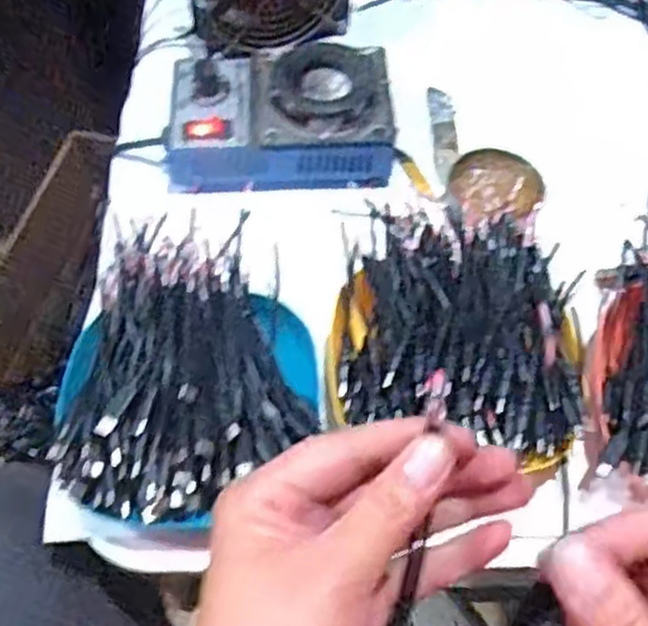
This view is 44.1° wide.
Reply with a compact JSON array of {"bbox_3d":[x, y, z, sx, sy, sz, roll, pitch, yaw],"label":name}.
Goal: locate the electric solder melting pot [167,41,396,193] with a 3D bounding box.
[{"bbox_3d":[-0.030,-0.129,0.545,0.151,0.060,0.108,-4,59,-2],"label":"electric solder melting pot"}]

